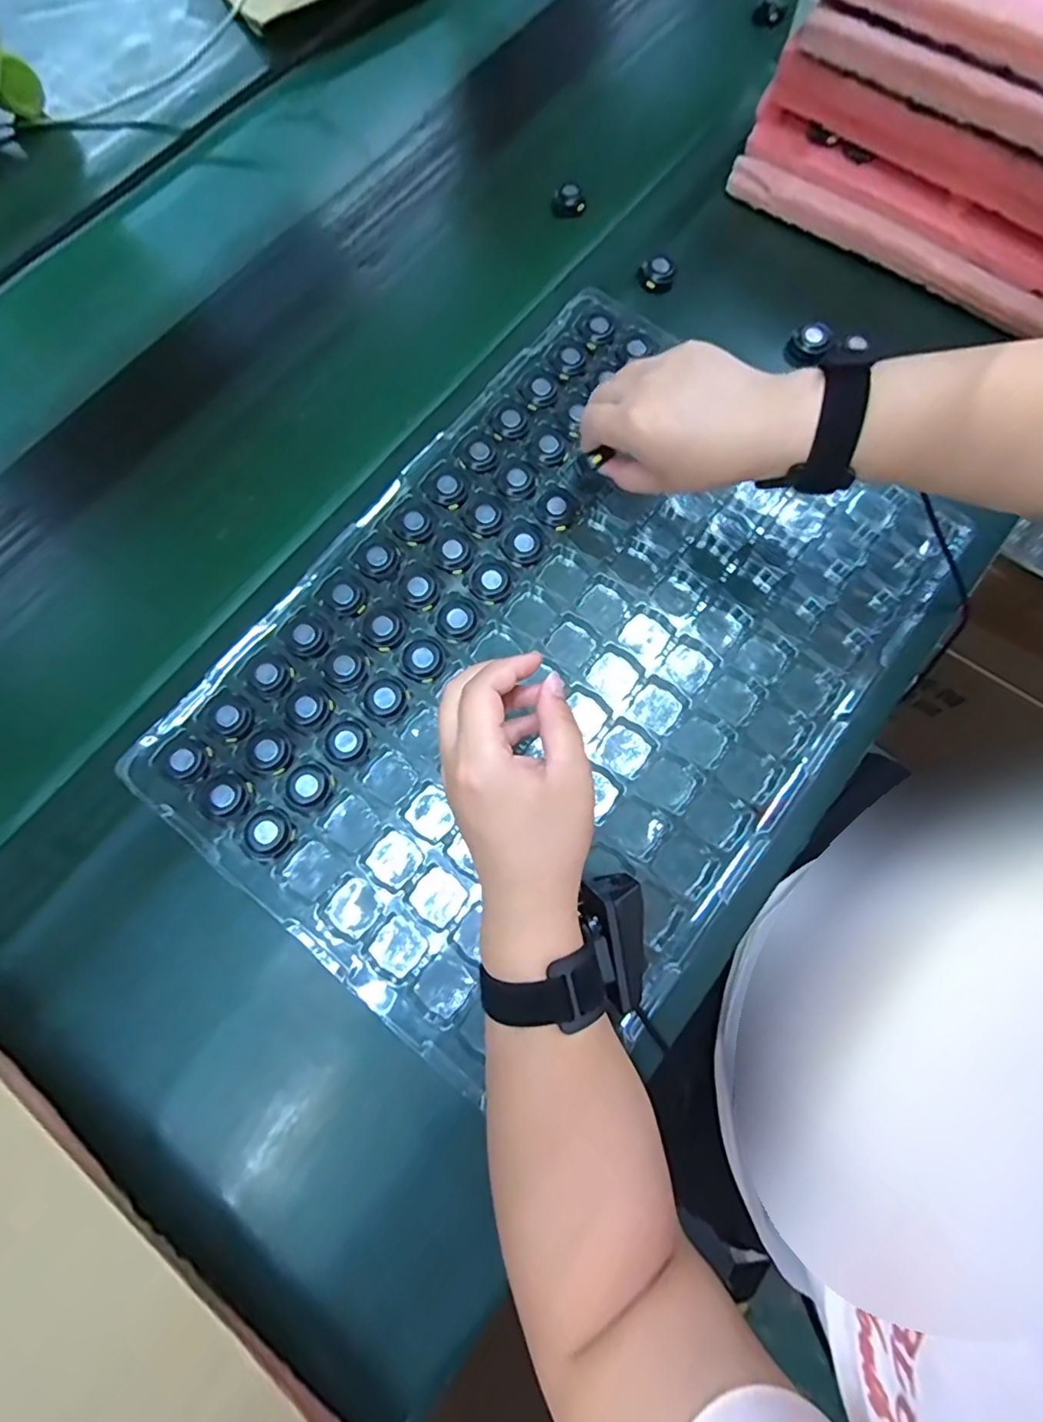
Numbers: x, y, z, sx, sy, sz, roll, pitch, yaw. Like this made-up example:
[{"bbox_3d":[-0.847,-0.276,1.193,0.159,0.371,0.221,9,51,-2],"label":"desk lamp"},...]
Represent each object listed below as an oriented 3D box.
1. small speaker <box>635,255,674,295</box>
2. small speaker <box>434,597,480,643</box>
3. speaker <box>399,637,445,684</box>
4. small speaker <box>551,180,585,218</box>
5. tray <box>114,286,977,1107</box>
[{"bbox_3d":[0.111,-0.359,0.481,0.029,0.021,0.022,12,75,5],"label":"small speaker"},{"bbox_3d":[-0.044,-0.064,0.400,0.029,0.006,0.030,-1,74,2],"label":"small speaker"},{"bbox_3d":[-0.067,-0.036,0.393,0.030,0.004,0.029,-1,74,2],"label":"speaker"},{"bbox_3d":[0.042,-0.453,0.516,0.029,0.016,0.024,2,74,3],"label":"small speaker"},{"bbox_3d":[0.032,-0.041,0.400,0.349,0.024,0.487,38,78,11],"label":"tray"}]

